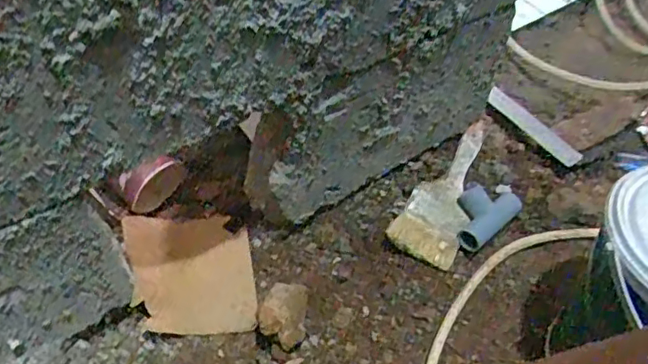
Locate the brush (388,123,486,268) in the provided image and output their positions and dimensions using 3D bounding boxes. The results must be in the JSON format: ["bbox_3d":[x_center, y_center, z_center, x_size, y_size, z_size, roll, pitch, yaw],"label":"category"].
[{"bbox_3d":[0.143,0.004,0.701,0.076,0.030,0.189,30,59,-4],"label":"brush"}]

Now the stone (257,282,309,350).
[{"bbox_3d":[-0.039,0.133,0.609,0.048,0.048,0.066,3,52,4],"label":"stone"}]

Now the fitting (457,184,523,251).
[{"bbox_3d":[0.179,0.038,0.689,0.093,0.026,0.057,-39,60,-25],"label":"fitting"}]

